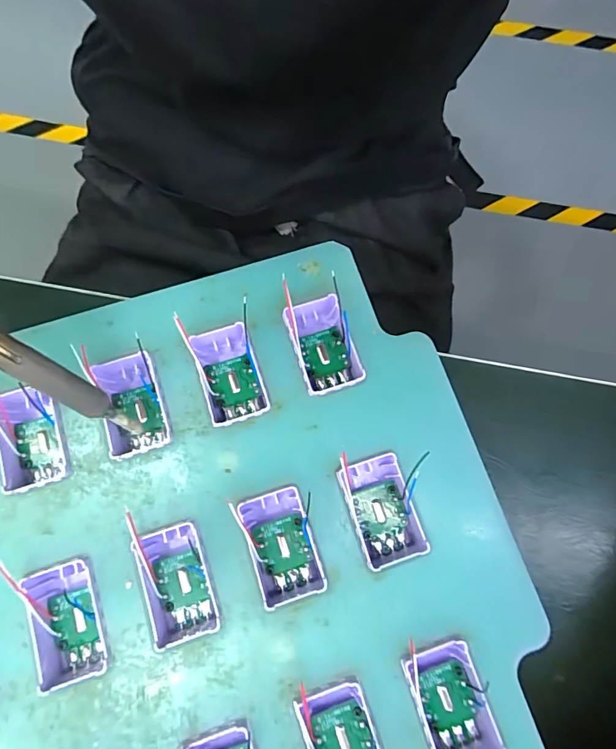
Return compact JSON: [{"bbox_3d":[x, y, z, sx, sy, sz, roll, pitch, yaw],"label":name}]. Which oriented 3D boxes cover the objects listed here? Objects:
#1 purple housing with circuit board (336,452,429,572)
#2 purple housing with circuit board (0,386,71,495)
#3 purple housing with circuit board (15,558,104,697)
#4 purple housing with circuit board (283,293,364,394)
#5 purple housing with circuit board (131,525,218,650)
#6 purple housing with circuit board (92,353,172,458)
[{"bbox_3d":[0.023,0.042,0.136,0.019,0.013,0.031,-18,78,-4],"label":"purple housing with circuit board"},{"bbox_3d":[-0.087,0.020,0.136,0.020,0.010,0.031,-16,78,-4],"label":"purple housing with circuit board"},{"bbox_3d":[-0.070,0.072,0.127,0.021,0.012,0.031,-19,79,-4],"label":"purple housing with circuit board"},{"bbox_3d":[0.005,-0.010,0.146,0.019,0.010,0.031,-17,78,-4],"label":"purple housing with circuit board"},{"bbox_3d":[-0.039,0.061,0.129,0.018,0.010,0.031,-18,78,-4],"label":"purple housing with circuit board"},{"bbox_3d":[-0.057,0.009,0.141,0.019,0.009,0.034,-22,79,-5],"label":"purple housing with circuit board"}]

